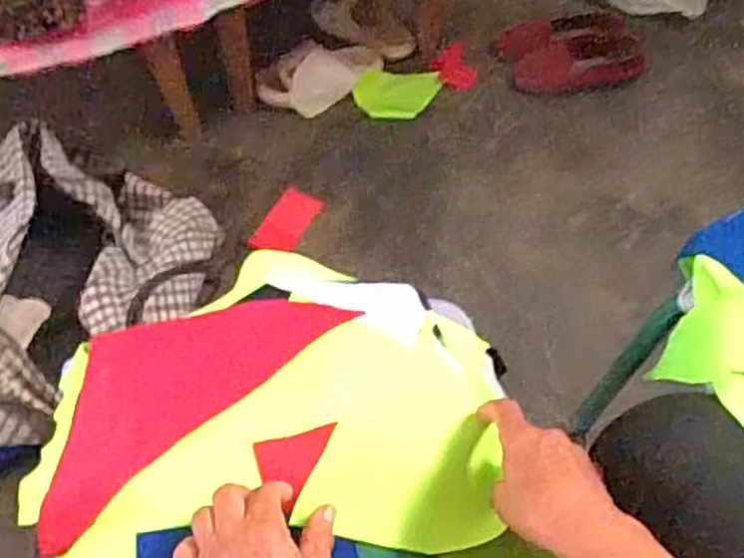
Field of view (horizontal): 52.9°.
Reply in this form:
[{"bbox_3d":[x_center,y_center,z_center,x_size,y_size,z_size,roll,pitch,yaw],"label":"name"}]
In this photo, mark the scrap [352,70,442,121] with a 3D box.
[{"bbox_3d":[0.053,-0.336,1.353,0.165,0.030,0.100,-12,56,-7],"label":"scrap"}]

